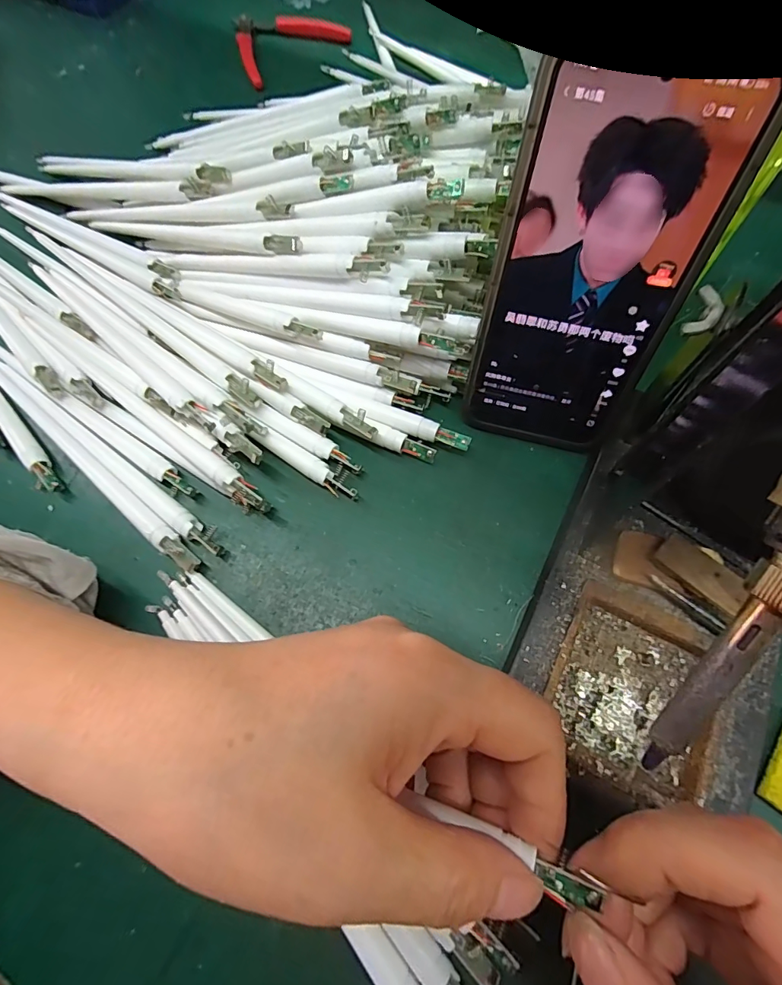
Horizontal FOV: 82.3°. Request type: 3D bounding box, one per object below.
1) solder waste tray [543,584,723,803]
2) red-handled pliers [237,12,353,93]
[{"bbox_3d":[0.104,0.086,0.194,0.066,0.014,0.076,26,70,12],"label":"solder waste tray"},{"bbox_3d":[-0.107,-0.417,0.413,0.108,0.010,0.099,-39,71,-14],"label":"red-handled pliers"}]

